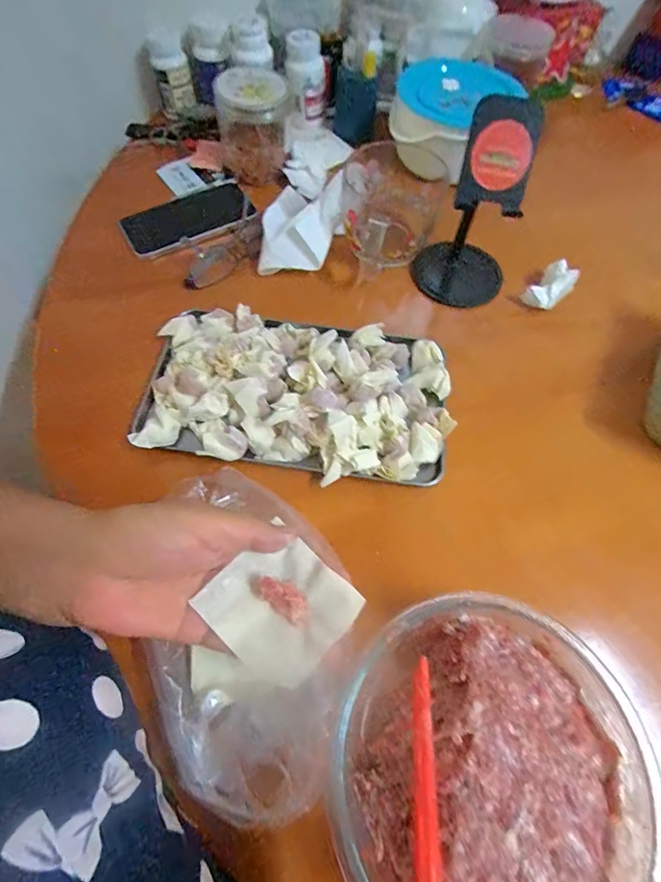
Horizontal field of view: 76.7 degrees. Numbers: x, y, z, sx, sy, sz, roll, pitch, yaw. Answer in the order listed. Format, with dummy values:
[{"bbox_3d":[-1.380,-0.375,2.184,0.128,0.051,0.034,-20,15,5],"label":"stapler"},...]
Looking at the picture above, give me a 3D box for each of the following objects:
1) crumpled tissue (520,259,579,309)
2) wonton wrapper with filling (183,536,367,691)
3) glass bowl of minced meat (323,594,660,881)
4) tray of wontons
[{"bbox_3d":[0.225,-0.157,0.427,0.032,0.023,0.057,39,67,17],"label":"crumpled tissue"},{"bbox_3d":[-0.029,0.094,0.239,0.068,0.015,0.071,-41,70,-21],"label":"wonton wrapper with filling"},{"bbox_3d":[0.084,0.183,0.242,0.162,0.073,0.158,1,62,-2],"label":"glass bowl of minced meat"},{"bbox_3d":[-0.030,-0.048,0.371,0.270,0.038,0.163,11,62,3],"label":"tray of wontons"}]

